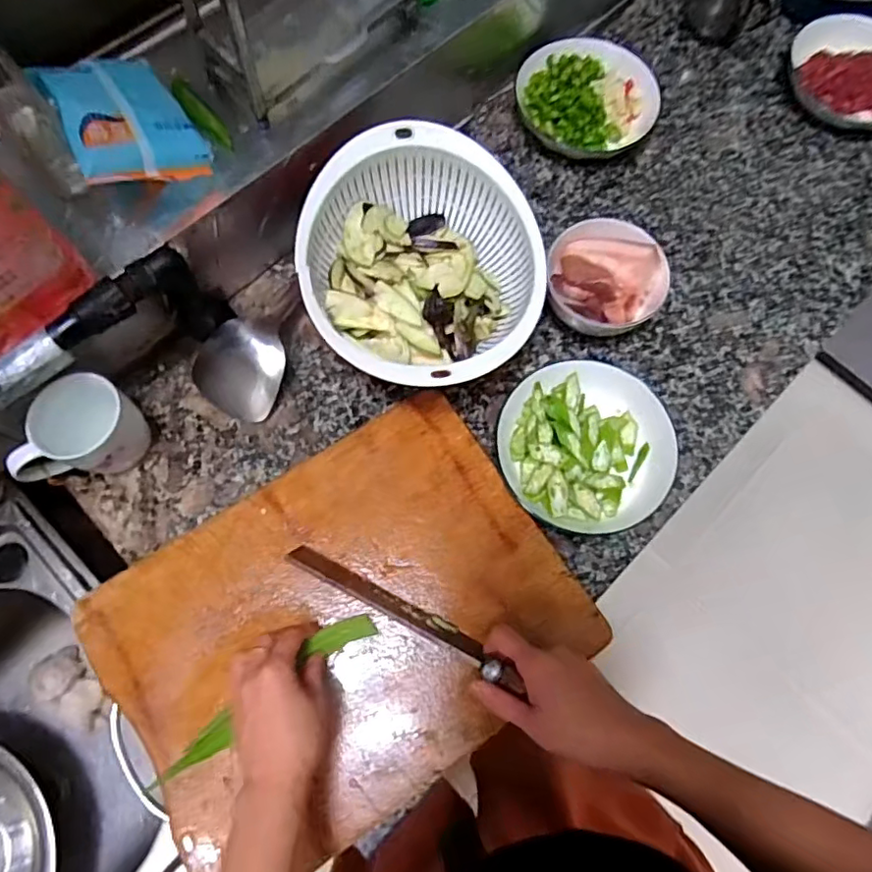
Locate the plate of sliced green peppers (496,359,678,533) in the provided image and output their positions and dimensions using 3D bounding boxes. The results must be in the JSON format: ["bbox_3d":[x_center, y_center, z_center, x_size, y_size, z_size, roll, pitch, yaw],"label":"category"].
[{"bbox_3d":[0.147,0.007,0.570,0.165,0.038,0.168,1,71,-1],"label":"plate of sliced green peppers"}]

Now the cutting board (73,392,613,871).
[{"bbox_3d":[-0.080,0.170,0.521,0.389,0.022,0.294,-34,75,-12],"label":"cutting board"}]

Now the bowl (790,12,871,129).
[{"bbox_3d":[0.534,-0.465,0.738,0.156,0.046,0.153,1,71,-1],"label":"bowl"}]

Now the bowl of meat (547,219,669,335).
[{"bbox_3d":[0.173,-0.166,0.609,0.113,0.076,0.122,1,71,-1],"label":"bowl of meat"}]

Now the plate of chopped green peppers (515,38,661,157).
[{"bbox_3d":[0.180,-0.423,0.712,0.160,0.045,0.163,1,71,-1],"label":"plate of chopped green peppers"}]

